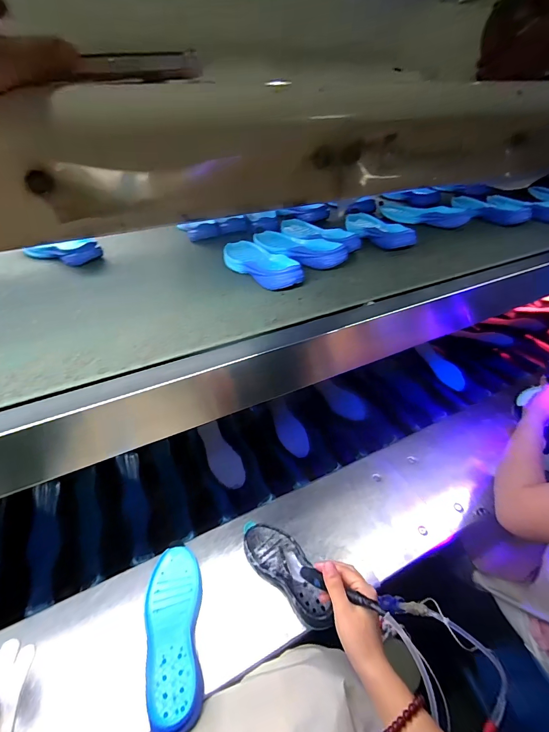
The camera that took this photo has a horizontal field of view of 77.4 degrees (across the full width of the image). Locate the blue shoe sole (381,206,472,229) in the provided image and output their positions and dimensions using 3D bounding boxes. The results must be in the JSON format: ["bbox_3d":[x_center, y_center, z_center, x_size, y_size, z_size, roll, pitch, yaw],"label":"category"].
[{"bbox_3d":[0.428,-0.440,0.997,0.077,0.046,0.249,-28,45,-32],"label":"blue shoe sole"}]

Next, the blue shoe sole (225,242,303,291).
[{"bbox_3d":[-0.035,-0.215,0.716,0.089,0.035,0.249,-21,41,-26],"label":"blue shoe sole"}]

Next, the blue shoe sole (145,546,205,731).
[{"bbox_3d":[-0.164,0.432,0.563,0.087,0.027,0.243,-9,37,-11],"label":"blue shoe sole"}]

